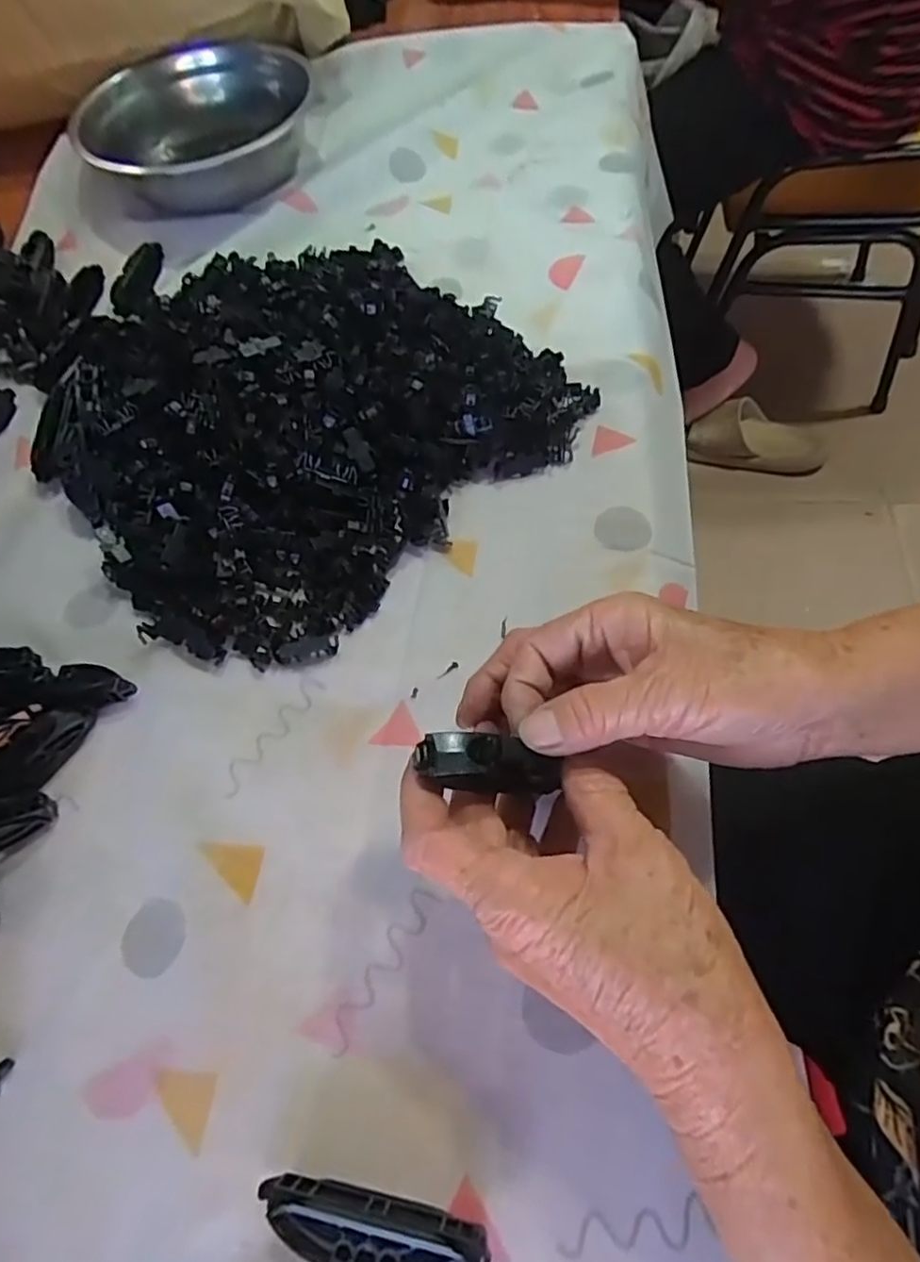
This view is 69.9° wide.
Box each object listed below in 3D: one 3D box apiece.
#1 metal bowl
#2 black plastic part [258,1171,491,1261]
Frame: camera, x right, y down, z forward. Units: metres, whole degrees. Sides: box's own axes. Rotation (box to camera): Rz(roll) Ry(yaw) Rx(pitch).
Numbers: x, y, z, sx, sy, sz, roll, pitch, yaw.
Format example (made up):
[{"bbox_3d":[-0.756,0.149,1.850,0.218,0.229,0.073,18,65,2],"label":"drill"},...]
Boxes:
[{"bbox_3d":[-0.229,-0.434,0.574,0.190,0.056,0.178,-2,62,3],"label":"metal bowl"},{"bbox_3d":[-0.032,0.211,0.230,0.081,0.015,0.020,9,63,9],"label":"black plastic part"}]

